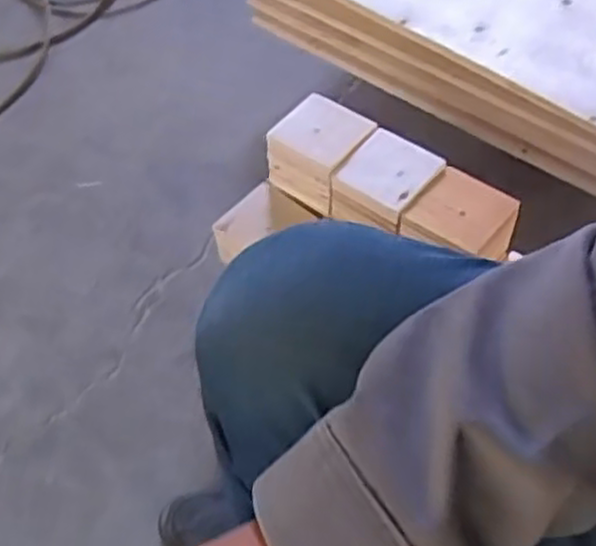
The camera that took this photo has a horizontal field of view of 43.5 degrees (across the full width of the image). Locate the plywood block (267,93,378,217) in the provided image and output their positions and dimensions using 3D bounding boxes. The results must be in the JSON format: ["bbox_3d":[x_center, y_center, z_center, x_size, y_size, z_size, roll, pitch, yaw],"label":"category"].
[{"bbox_3d":[0.028,-0.142,0.875,0.093,0.078,0.100,34,64,21],"label":"plywood block"}]

